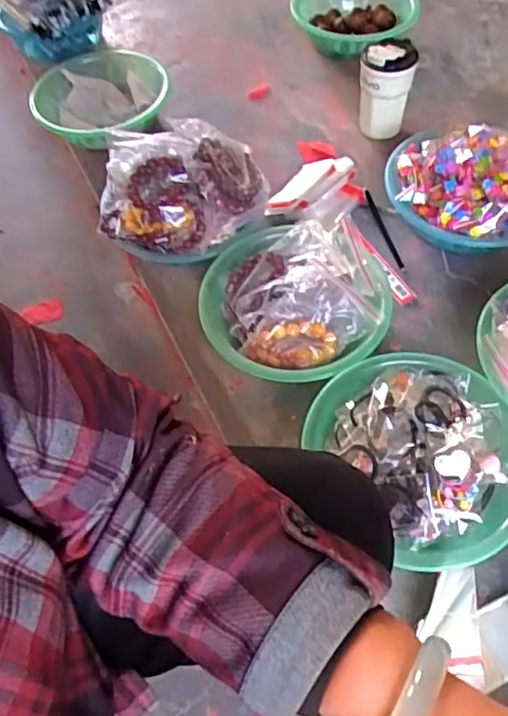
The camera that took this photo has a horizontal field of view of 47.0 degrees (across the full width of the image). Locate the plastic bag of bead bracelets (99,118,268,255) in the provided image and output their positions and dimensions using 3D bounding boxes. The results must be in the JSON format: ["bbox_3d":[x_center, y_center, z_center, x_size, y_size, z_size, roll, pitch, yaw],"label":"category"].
[{"bbox_3d":[-0.104,-0.238,0.826,0.237,0.084,0.185,-2,57,2],"label":"plastic bag of bead bracelets"}]

